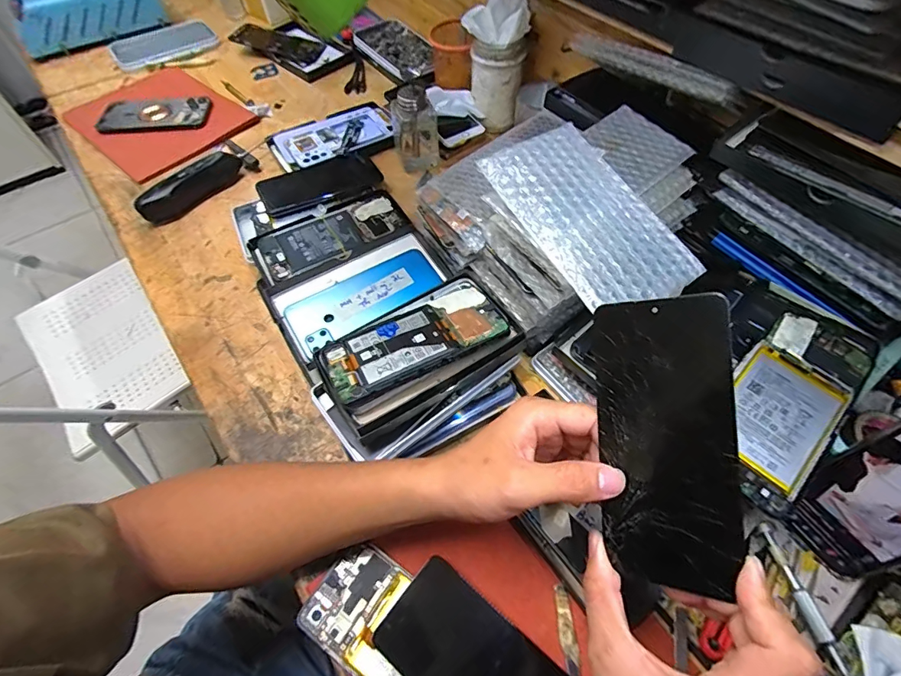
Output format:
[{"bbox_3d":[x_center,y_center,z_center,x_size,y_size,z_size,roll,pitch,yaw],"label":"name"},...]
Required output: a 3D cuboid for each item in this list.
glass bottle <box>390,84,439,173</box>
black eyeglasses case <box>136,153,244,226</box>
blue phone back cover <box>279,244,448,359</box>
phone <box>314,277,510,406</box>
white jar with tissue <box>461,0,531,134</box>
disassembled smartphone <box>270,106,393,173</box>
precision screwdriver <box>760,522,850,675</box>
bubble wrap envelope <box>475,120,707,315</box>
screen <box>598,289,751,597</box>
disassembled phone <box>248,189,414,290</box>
[{"bbox_3d":[-0.048,-0.286,0.599,0.061,0.109,0.047,-5,58,-3],"label":"glass bottle"},{"bbox_3d":[-0.342,-0.202,0.576,0.023,0.046,0.141,37,65,21],"label":"black eyeglasses case"},{"bbox_3d":[-0.092,-0.045,0.468,0.164,0.008,0.066,-33,69,-19],"label":"blue phone back cover"},{"bbox_3d":[-0.035,0.000,0.395,0.164,0.010,0.083,-26,51,-16],"label":"phone"},{"bbox_3d":[0.062,-0.380,0.598,0.076,0.153,0.071,0,58,0],"label":"white jar with tissue"},{"bbox_3d":[-0.170,-0.293,0.637,0.172,0.014,0.087,-27,62,-15],"label":"disassembled smartphone"},{"bbox_3d":[0.266,0.204,0.319,0.014,0.010,0.126,-14,59,-8],"label":"precision screwdriver"},{"bbox_3d":[0.108,-0.096,0.340,0.098,0.006,0.168,-29,74,-15],"label":"bubble wrap envelope"},{"bbox_3d":[0.122,0.058,0.250,0.072,0.004,0.158,-4,85,36],"label":"screen"},{"bbox_3d":[-0.138,-0.120,0.512,0.173,0.014,0.091,-30,65,-18],"label":"disassembled phone"}]

